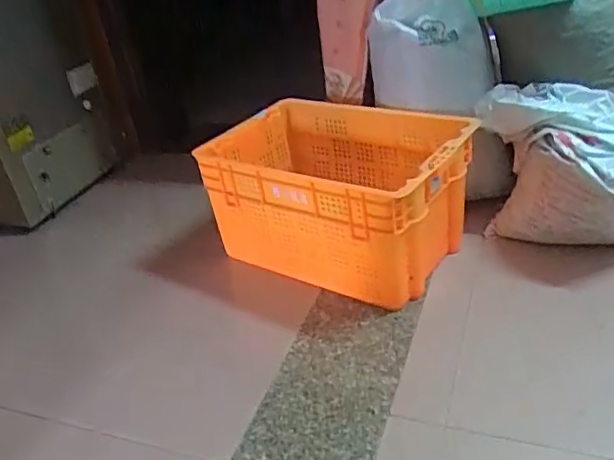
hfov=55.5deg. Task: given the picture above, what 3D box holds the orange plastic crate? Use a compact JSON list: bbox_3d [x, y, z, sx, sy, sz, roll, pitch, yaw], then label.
[{"bbox_3d":[0.067,-0.096,1.466,0.616,0.308,0.403,17,41,35],"label":"orange plastic crate"}]

